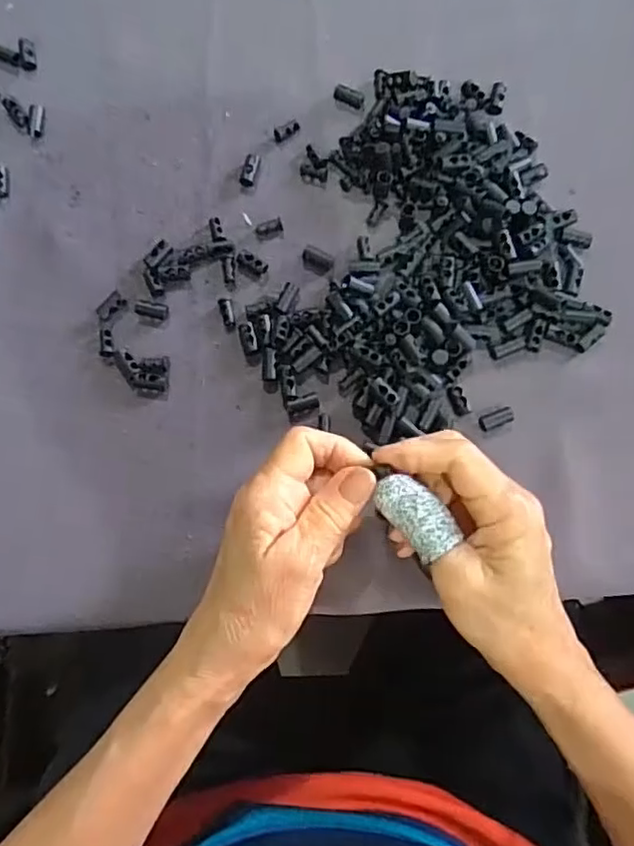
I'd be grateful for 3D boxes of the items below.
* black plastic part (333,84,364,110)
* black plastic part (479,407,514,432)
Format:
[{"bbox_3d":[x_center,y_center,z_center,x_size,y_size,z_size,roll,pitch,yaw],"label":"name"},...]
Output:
[{"bbox_3d":[0.020,-0.204,0.383,0.020,0.004,0.009,26,80,6],"label":"black plastic part"},{"bbox_3d":[0.101,-0.002,0.344,0.020,0.005,0.009,-20,79,-3],"label":"black plastic part"}]

